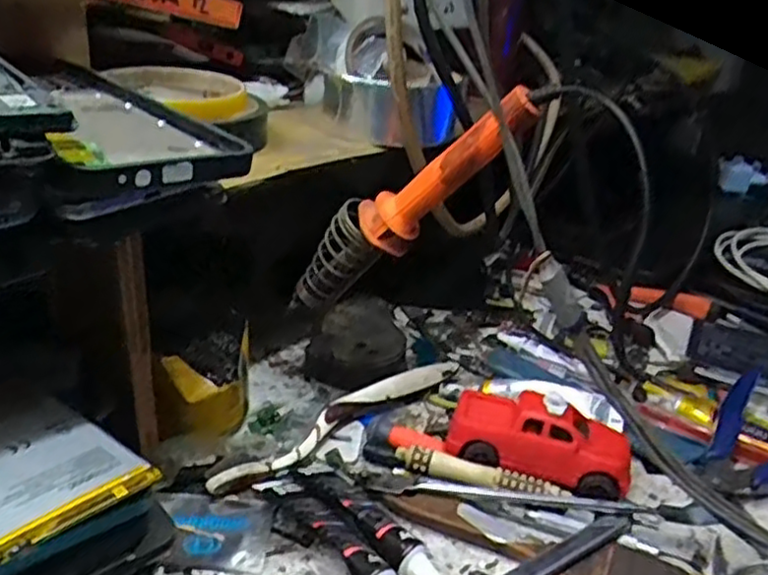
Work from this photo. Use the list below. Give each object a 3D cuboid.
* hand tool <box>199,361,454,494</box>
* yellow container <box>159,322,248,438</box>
[{"bbox_3d":[-0.021,0.073,0.401,0.021,0.017,0.176,26,33,37],"label":"hand tool"},{"bbox_3d":[-0.095,0.056,0.383,0.046,0.055,0.041,-2,27,-12],"label":"yellow container"}]

